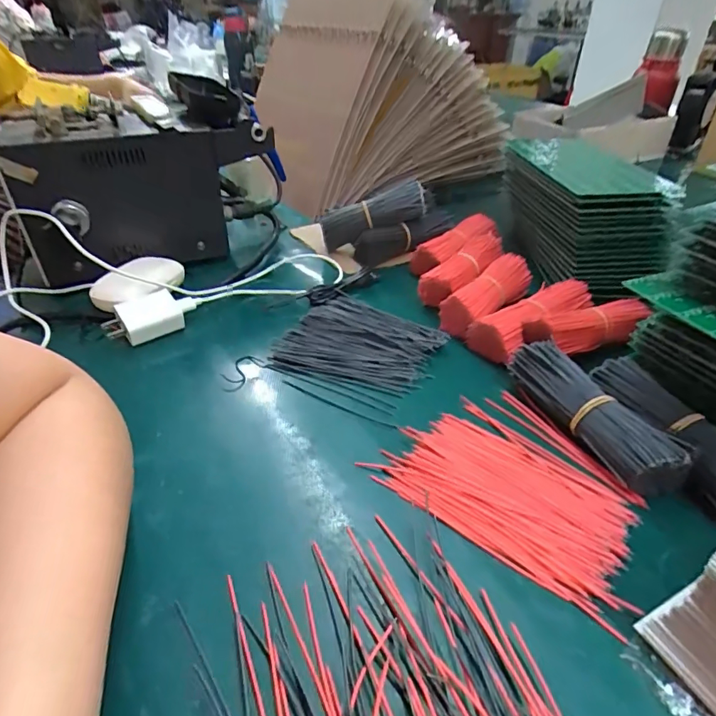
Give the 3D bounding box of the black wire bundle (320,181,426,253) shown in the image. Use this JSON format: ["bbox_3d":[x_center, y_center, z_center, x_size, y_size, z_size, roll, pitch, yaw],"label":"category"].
[{"bbox_3d":[0.016,-0.161,0.534,0.120,0.042,0.036,-21,38,2],"label":"black wire bundle"}]

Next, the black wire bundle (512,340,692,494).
[{"bbox_3d":[0.154,0.034,0.319,0.029,0.035,0.127,-16,40,-20],"label":"black wire bundle"}]

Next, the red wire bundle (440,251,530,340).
[{"bbox_3d":[0.120,-0.061,0.446,0.039,0.033,0.126,28,45,32],"label":"red wire bundle"}]

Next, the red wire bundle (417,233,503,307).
[{"bbox_3d":[0.109,-0.091,0.480,0.036,0.032,0.119,26,44,30],"label":"red wire bundle"}]

